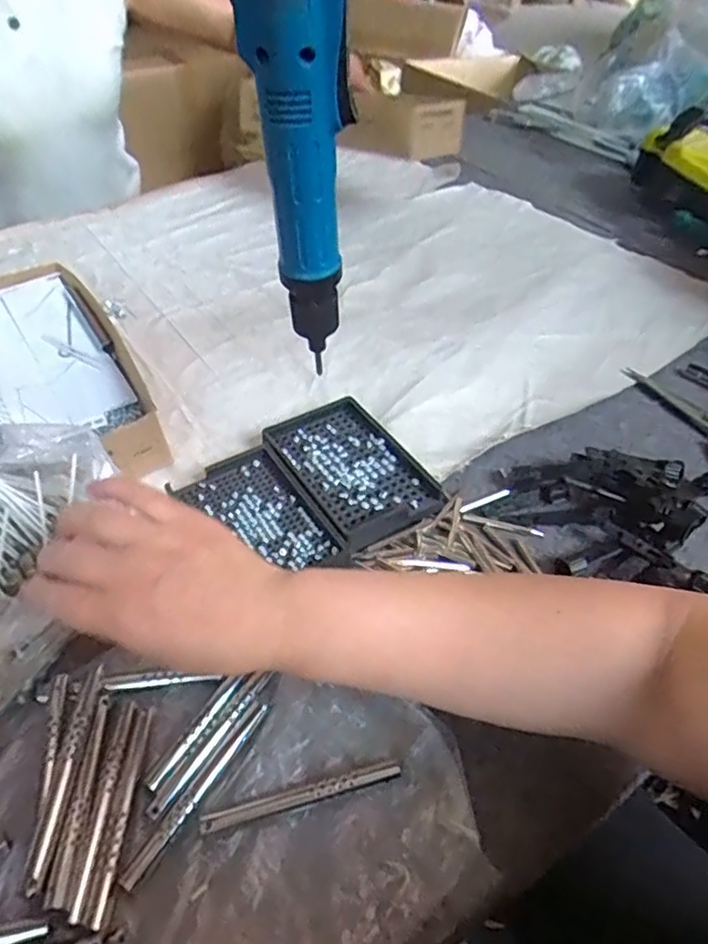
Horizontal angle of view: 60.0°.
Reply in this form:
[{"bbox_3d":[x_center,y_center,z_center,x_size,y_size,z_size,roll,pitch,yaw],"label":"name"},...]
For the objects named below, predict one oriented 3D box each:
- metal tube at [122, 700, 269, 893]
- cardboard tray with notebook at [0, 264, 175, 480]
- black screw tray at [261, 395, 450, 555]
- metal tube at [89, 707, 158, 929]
[{"bbox_3d":[-0.086,0.175,0.343,0.011,0.009,0.110,25,51,20],"label":"metal tube"},{"bbox_3d":[-0.290,-0.085,0.558,0.162,0.063,0.309,-28,53,-24],"label":"cardboard tray with notebook"},{"bbox_3d":[-0.004,-0.005,0.497,0.090,0.023,0.146,-24,51,-22],"label":"black screw tray"},{"bbox_3d":[-0.123,0.181,0.333,0.007,0.007,0.106,1,47,0],"label":"metal tube"}]

